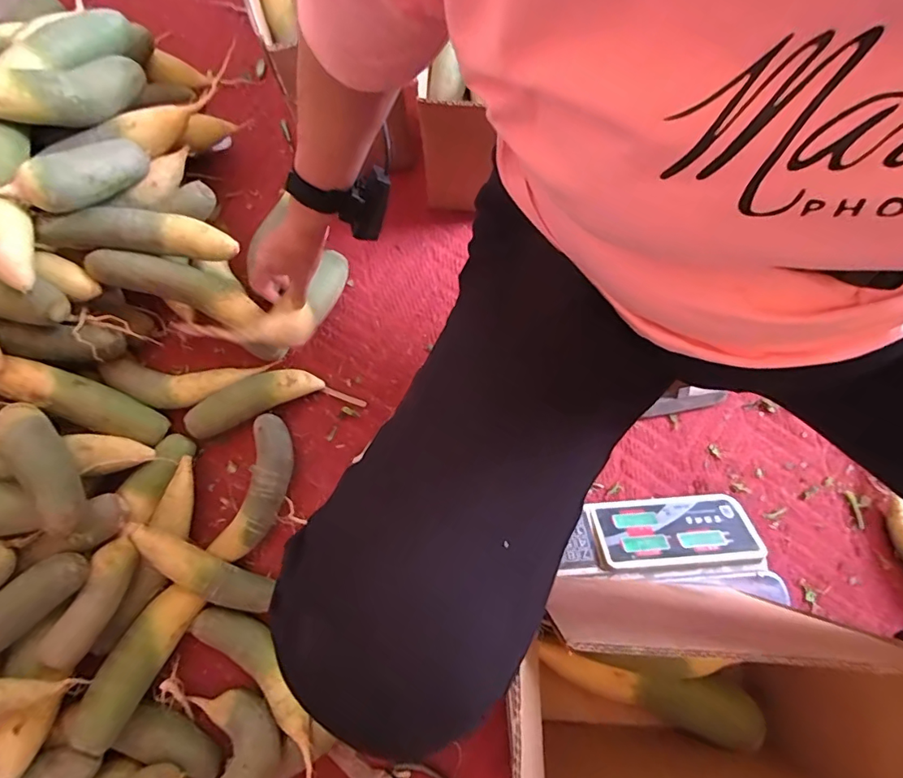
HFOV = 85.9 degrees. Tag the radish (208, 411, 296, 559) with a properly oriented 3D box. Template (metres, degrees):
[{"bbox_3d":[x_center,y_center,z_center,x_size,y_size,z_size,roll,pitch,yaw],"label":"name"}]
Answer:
[{"bbox_3d":[-0.254,0.131,0.643,0.065,0.041,0.190,15,77,3],"label":"radish"}]

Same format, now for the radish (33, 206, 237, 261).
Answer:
[{"bbox_3d":[-0.393,-0.196,0.617,0.219,0.047,0.049,4,76,1],"label":"radish"}]

